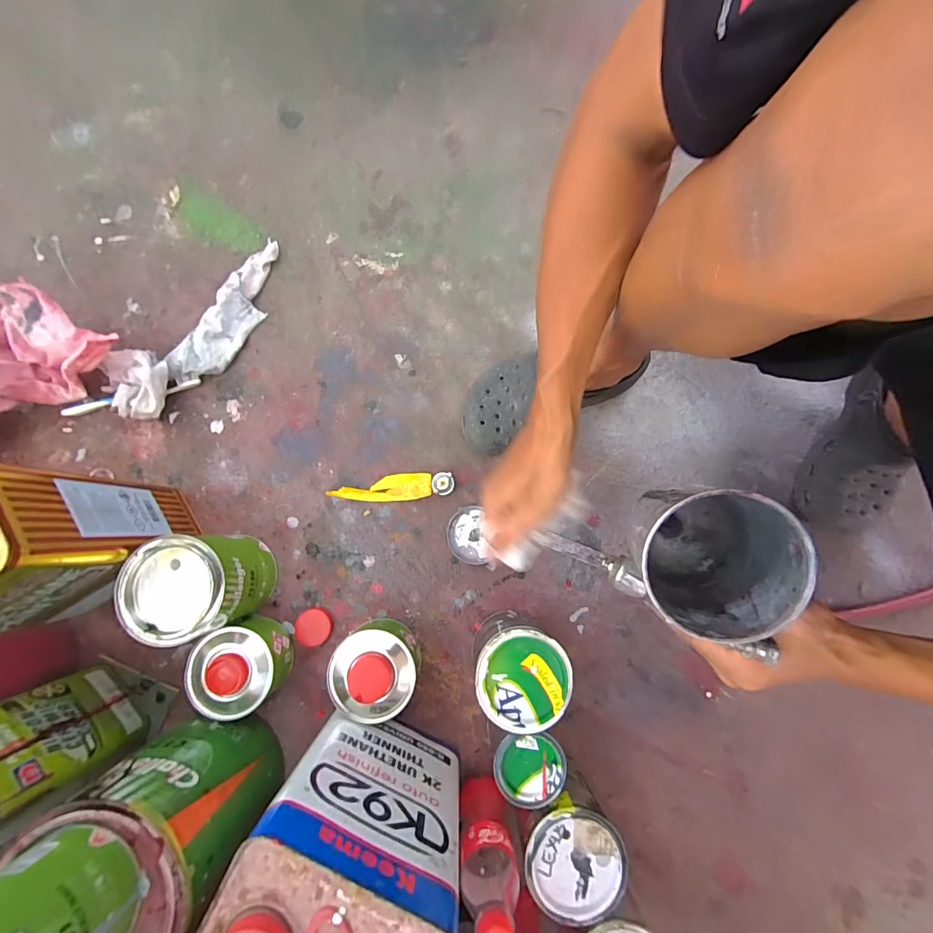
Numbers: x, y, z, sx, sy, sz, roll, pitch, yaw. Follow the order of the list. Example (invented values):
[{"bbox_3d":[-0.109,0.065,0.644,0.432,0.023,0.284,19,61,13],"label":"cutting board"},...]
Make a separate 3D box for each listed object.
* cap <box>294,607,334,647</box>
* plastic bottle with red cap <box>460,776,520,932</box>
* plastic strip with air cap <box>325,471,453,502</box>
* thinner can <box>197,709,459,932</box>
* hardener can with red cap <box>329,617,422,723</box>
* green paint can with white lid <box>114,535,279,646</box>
[{"bbox_3d":[-0.197,0.208,0.537,0.045,0.014,0.047,0,82,-1],"label":"cap"},{"bbox_3d":[0.024,0.390,0.436,0.057,0.220,0.055,3,83,-1],"label":"plastic bottle with red cap"},{"bbox_3d":[-0.102,0.029,0.565,0.166,0.017,0.036,-4,79,-1],"label":"plastic strip with air cap"},{"bbox_3d":[-0.099,0.344,0.377,0.167,0.211,0.111,29,82,3],"label":"thinner can"},{"bbox_3d":[-0.109,0.242,0.495,0.098,0.080,0.099,0,82,-1],"label":"hardener can with red cap"},{"bbox_3d":[-0.302,0.136,0.486,0.103,0.140,0.108,0,82,-1],"label":"green paint can with white lid"}]

